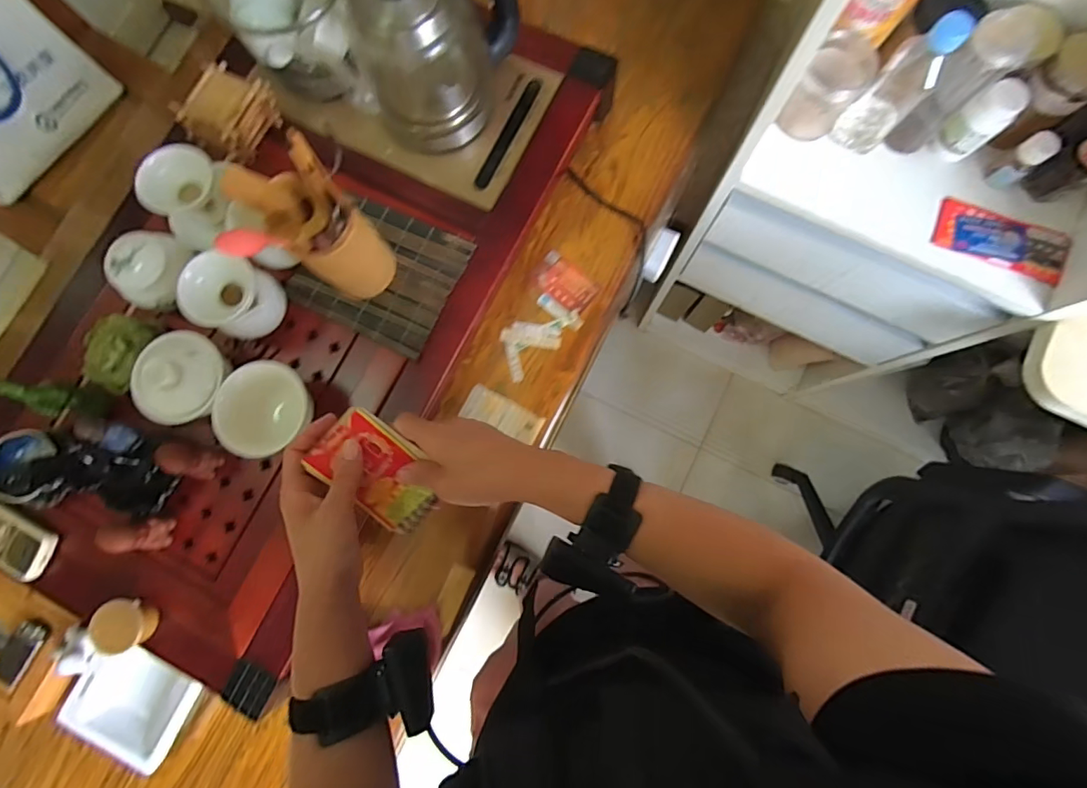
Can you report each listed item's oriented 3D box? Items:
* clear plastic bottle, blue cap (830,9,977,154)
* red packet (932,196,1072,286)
[{"bbox_3d":[0.427,-0.370,0.590,0.061,0.174,0.059,0,82,1],"label":"clear plastic bottle, blue cap"},{"bbox_3d":[0.597,-0.199,0.641,0.162,0.016,0.067,25,83,5],"label":"red packet"}]

